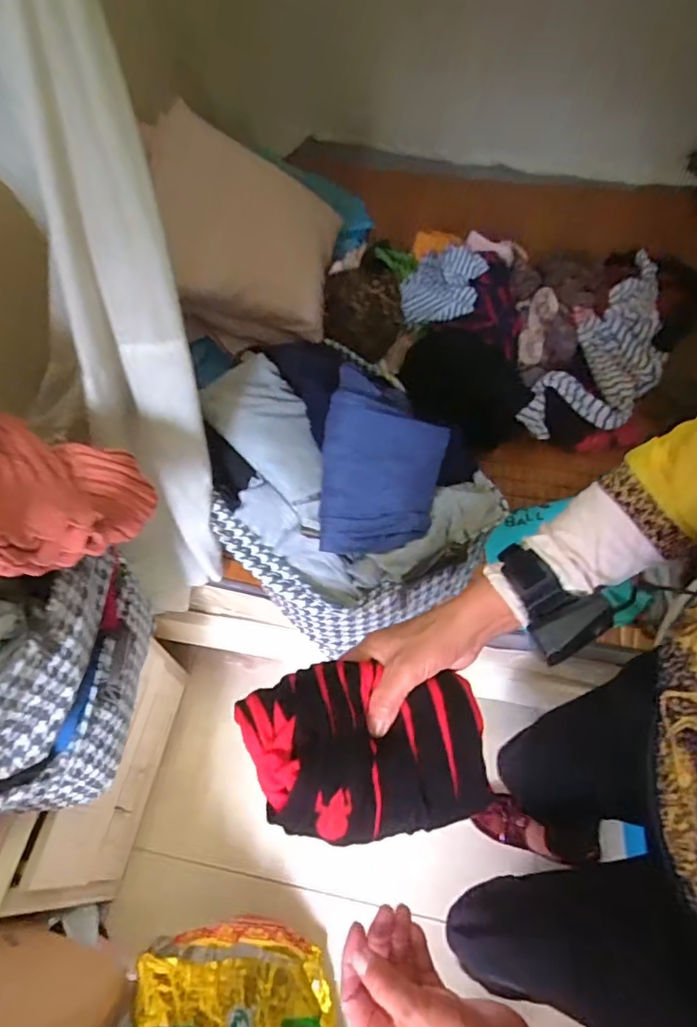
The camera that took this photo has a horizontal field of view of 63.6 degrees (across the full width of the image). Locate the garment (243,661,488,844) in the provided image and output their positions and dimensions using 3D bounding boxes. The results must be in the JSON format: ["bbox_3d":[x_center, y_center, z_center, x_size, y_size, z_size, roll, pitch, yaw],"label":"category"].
[{"bbox_3d":[0.017,0.186,0.464,0.206,0.064,0.136,4,59,-24],"label":"garment"}]

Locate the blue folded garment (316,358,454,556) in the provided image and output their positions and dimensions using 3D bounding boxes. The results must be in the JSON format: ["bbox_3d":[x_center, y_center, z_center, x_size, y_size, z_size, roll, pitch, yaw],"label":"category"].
[{"bbox_3d":[0.037,-0.061,0.702,0.155,0.046,0.235,14,89,1],"label":"blue folded garment"}]

